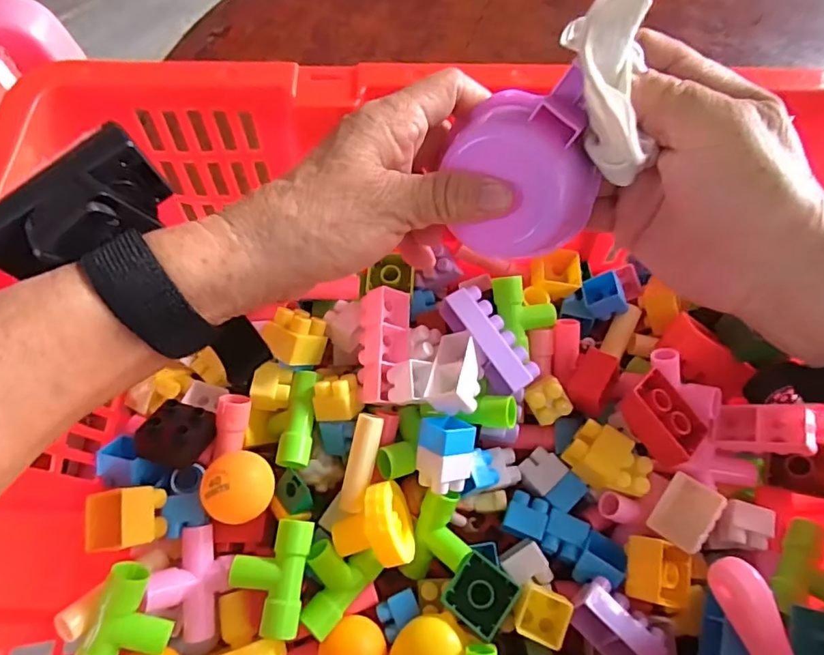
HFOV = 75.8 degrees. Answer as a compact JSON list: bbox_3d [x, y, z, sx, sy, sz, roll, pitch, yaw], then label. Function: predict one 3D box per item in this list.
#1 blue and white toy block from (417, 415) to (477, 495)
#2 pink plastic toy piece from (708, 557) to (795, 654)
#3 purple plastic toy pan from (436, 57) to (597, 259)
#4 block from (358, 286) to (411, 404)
[{"bbox_3d":[0.019,0.072,0.304,0.026,0.025,0.037,0,100,-34],"label":"blue and white toy block"},{"bbox_3d":[0.162,0.141,0.245,0.017,0.018,0.065,-21,80,-10],"label":"pink plastic toy piece"},{"bbox_3d":[0.048,-0.066,0.230,0.059,0.068,0.019,-10,20,22],"label":"purple plastic toy pan"},{"bbox_3d":[-0.016,0.011,0.329,0.027,0.019,0.071,13,72,-41],"label":"block"}]

